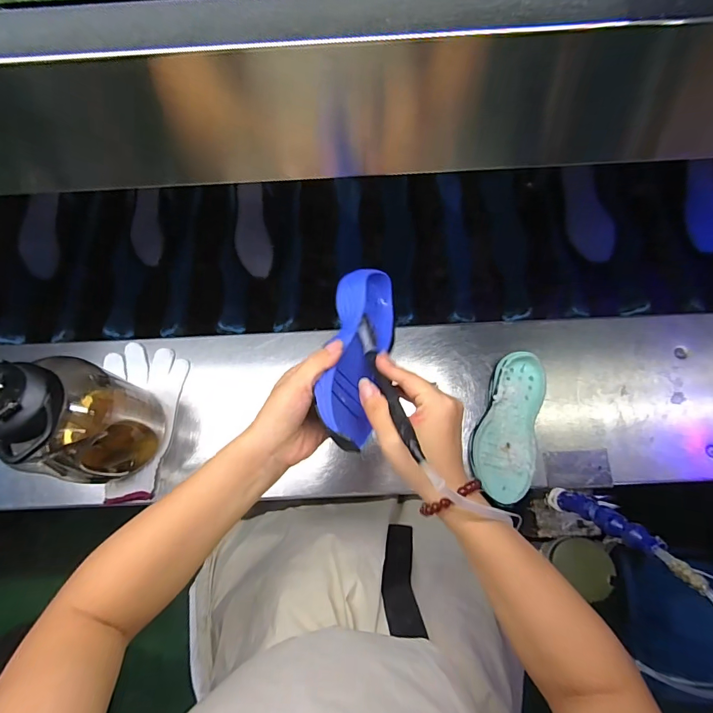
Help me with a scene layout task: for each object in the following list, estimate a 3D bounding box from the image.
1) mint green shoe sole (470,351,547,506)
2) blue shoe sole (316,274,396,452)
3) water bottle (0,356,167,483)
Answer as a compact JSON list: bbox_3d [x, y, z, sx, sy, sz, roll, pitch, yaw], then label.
[{"bbox_3d":[0.199,0.091,0.528,0.078,0.037,0.189,13,76,4],"label":"mint green shoe sole"},{"bbox_3d":[0.003,-0.004,0.390,0.061,0.062,0.204,10,51,5],"label":"blue shoe sole"},{"bbox_3d":[-0.306,0.071,0.452,0.097,0.213,0.110,31,78,8],"label":"water bottle"}]

